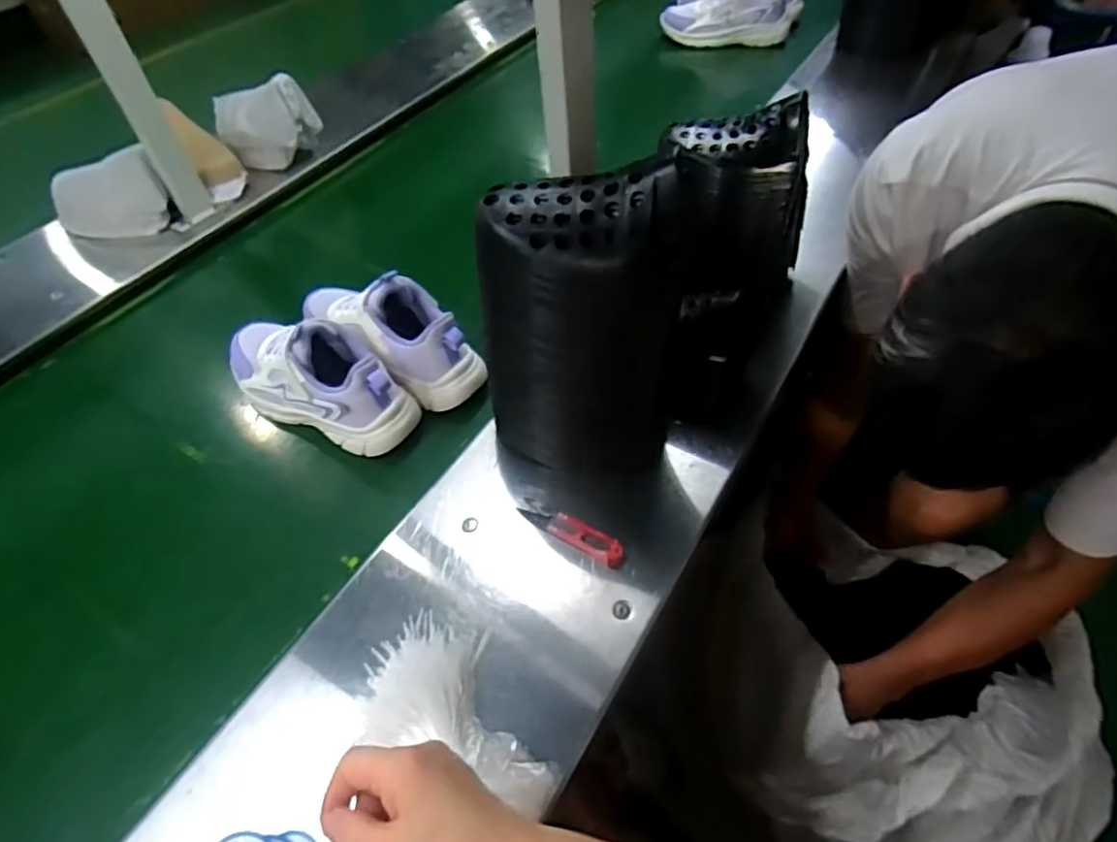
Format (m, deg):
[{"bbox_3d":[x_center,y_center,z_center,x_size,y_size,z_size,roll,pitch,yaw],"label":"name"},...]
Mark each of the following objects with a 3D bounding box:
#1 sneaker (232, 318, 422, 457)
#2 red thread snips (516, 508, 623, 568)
[{"bbox_3d":[-0.261,-0.049,0.640,0.226,0.129,0.082,24,58,19],"label":"sneaker"},{"bbox_3d":[0.011,0.096,0.535,0.098,0.013,0.024,25,58,20],"label":"red thread snips"}]

